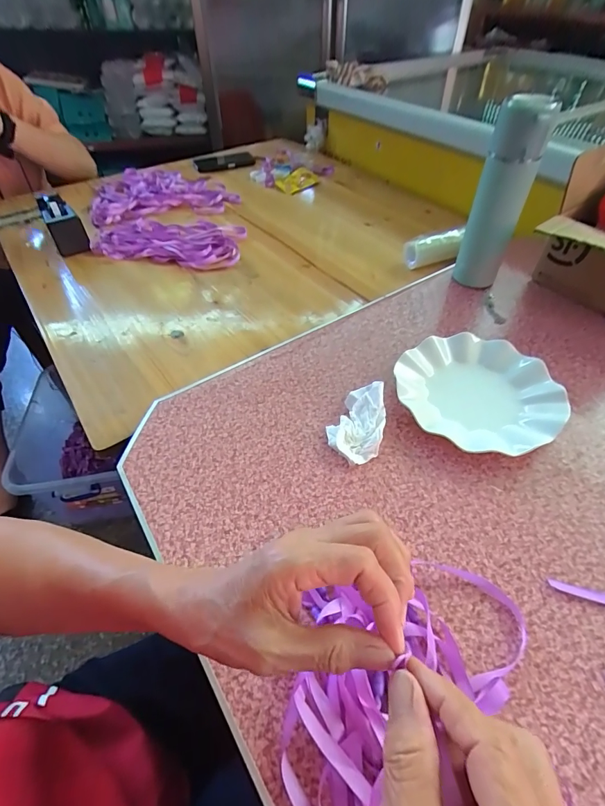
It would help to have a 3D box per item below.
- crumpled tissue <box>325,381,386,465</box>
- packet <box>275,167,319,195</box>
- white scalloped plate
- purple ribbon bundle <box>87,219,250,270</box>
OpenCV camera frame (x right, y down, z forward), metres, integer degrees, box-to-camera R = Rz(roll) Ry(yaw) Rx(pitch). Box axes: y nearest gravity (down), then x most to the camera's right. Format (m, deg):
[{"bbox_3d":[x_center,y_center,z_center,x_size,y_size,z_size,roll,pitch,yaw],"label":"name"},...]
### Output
[{"bbox_3d":[0.063,0.020,0.443,0.058,0.029,0.097,12,51,12],"label":"crumpled tissue"},{"bbox_3d":[-0.011,-0.556,0.978,0.099,0.035,0.047,-33,56,-24],"label":"packet"},{"bbox_3d":[0.205,-0.013,0.466,0.178,0.028,0.171,-1,49,1],"label":"white scalloped plate"},{"bbox_3d":[-0.277,-0.336,0.801,0.320,0.025,0.166,10,51,10],"label":"purple ribbon bundle"}]

